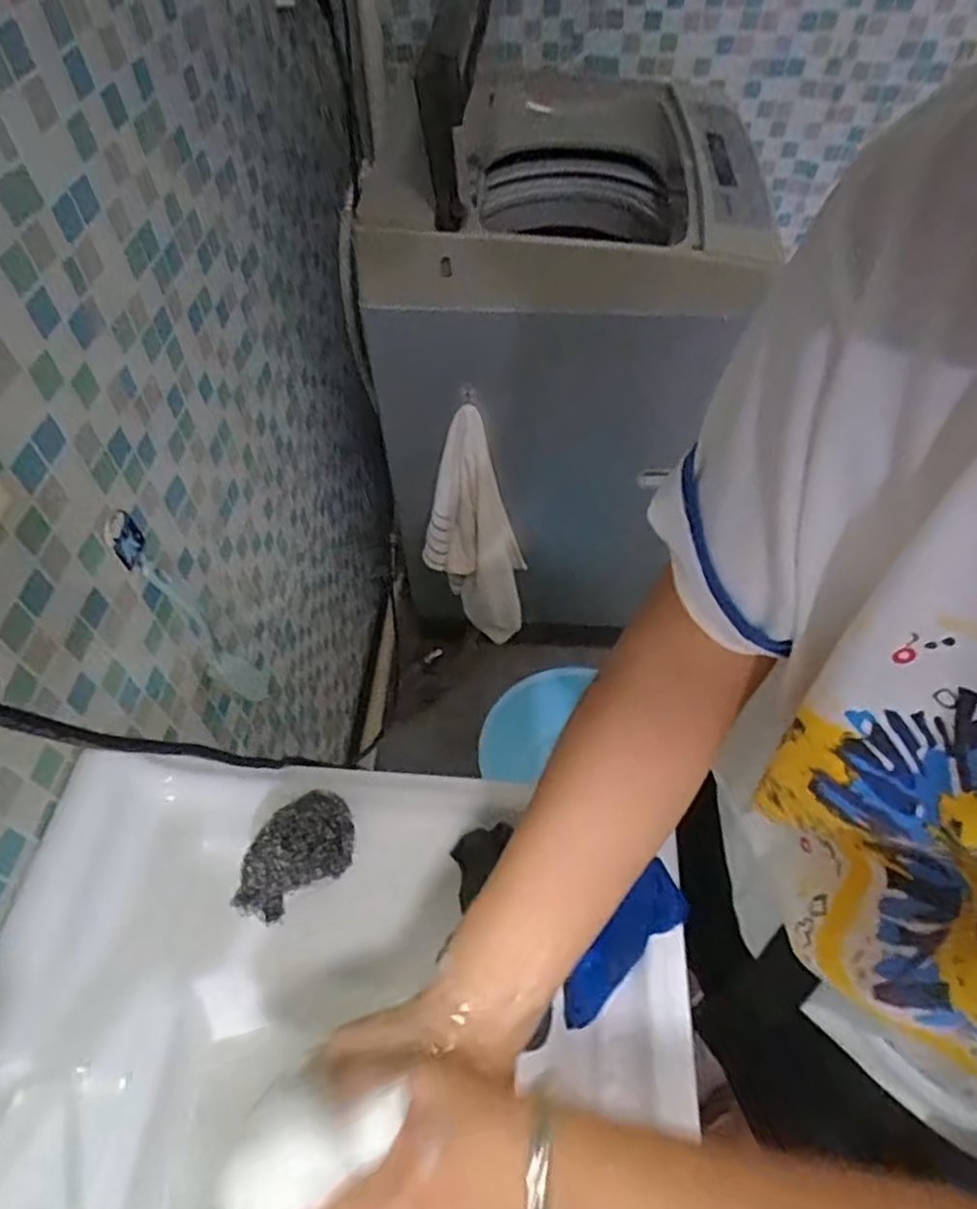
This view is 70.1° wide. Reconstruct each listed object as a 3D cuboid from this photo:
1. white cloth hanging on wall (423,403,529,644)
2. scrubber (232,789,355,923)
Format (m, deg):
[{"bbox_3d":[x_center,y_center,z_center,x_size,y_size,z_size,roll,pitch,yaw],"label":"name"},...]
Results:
[{"bbox_3d":[-0.022,-0.107,1.209,0.160,0.480,0.077,10,55,8],"label":"white cloth hanging on wall"},{"bbox_3d":[-0.147,0.182,0.516,0.096,0.052,0.059,-29,58,-19],"label":"scrubber"}]

